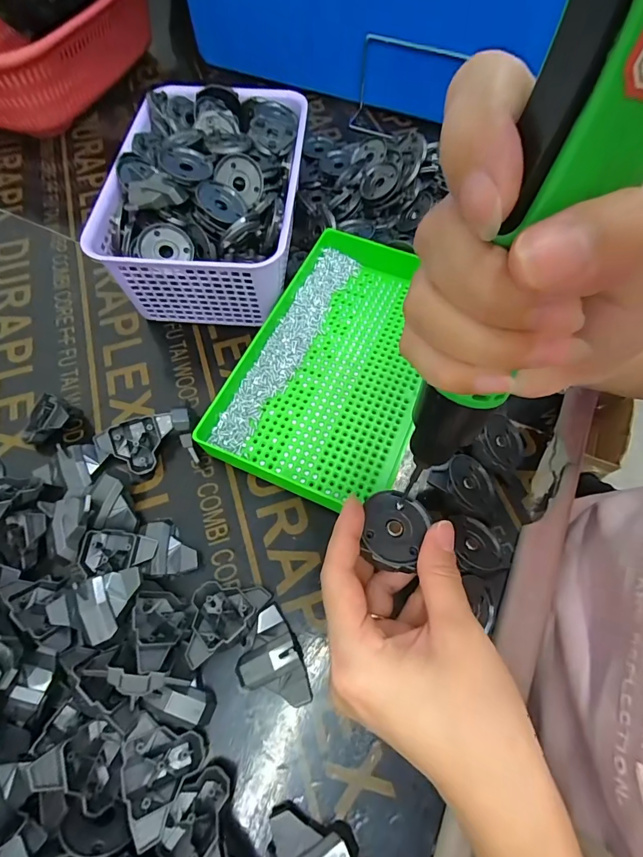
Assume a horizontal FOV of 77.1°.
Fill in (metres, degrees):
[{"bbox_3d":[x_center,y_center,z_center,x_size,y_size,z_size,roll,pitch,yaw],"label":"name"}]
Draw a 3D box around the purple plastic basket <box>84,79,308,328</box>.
[{"bbox_3d":[-0.098,-0.213,0.382,0.155,0.093,0.226,4,65,1],"label":"purple plastic basket"}]

